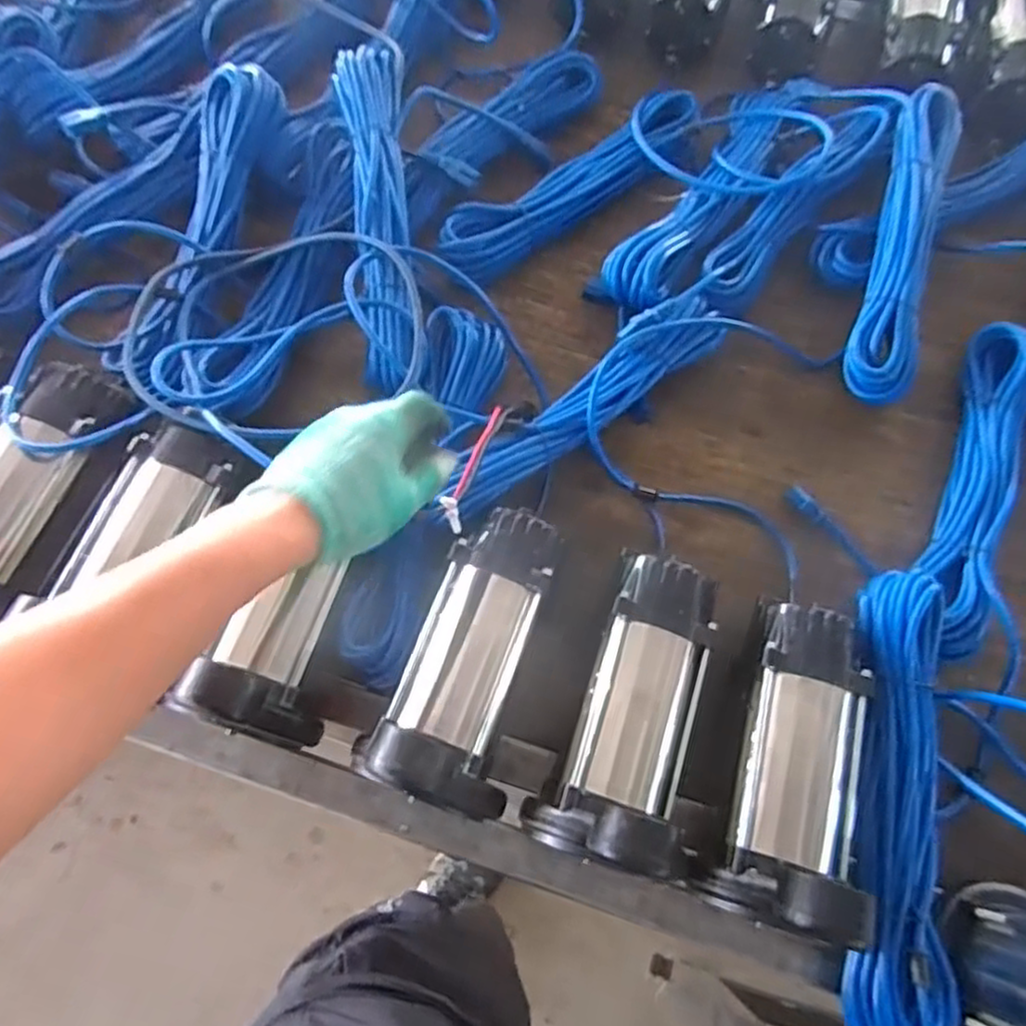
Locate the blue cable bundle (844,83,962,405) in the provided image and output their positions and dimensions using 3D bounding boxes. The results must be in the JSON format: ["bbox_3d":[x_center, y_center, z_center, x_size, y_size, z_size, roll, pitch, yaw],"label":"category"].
[{"bbox_3d":[0.405,-0.282,0.728,0.070,0.076,0.341,16,70,4],"label":"blue cable bundle"}]

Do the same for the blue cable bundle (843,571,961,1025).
[{"bbox_3d":[0.304,0.220,0.546,0.061,0.055,0.343,9,70,1],"label":"blue cable bundle"}]

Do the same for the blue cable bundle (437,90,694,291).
[{"bbox_3d":[0.070,-0.353,0.772,0.350,0.049,0.081,-37,75,-14],"label":"blue cable bundle"}]

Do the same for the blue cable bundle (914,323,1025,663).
[{"bbox_3d":[0.439,-0.031,0.668,0.064,0.032,0.344,23,71,6],"label":"blue cable bundle"}]

